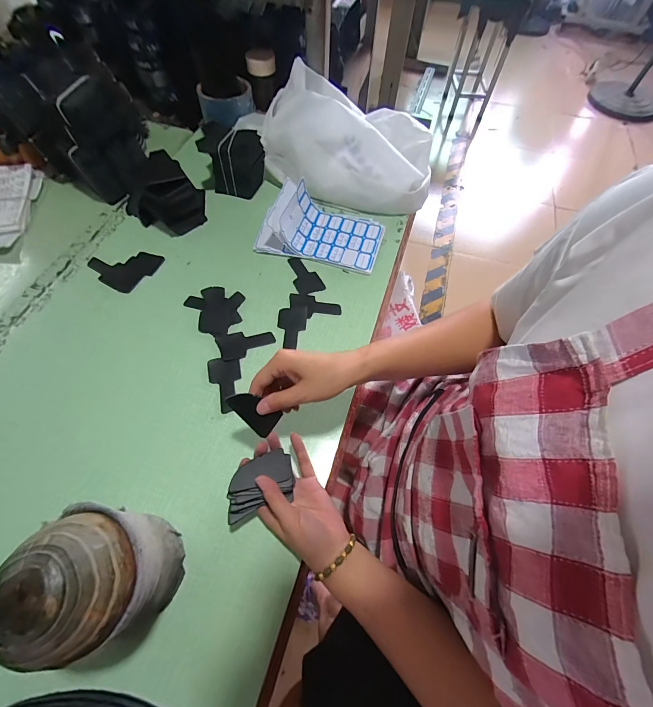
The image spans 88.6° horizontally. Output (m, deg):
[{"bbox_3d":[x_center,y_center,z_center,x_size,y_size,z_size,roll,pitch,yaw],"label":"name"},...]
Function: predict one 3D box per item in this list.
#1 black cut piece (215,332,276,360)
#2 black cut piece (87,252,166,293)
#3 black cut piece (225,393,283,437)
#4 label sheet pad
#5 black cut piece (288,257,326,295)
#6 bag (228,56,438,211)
[{"bbox_3d":[-0.122,-0.016,0.507,0.084,0.004,0.043,-12,64,-9],"label":"black cut piece"},{"bbox_3d":[-0.343,-0.148,0.563,0.110,0.004,0.084,23,64,9],"label":"black cut piece"},{"bbox_3d":[-0.082,0.064,0.379,0.031,0.004,0.061,-43,108,-8],"label":"black cut piece"},{"bbox_3d":[-0.006,-0.230,0.590,0.209,0.066,0.131,12,63,4],"label":"label sheet pad"},{"bbox_3d":[-0.038,-0.135,0.575,0.045,0.005,0.082,-20,65,-13],"label":"black cut piece"},{"bbox_3d":[0.020,-0.420,0.649,0.375,0.135,0.211,11,62,3],"label":"bag"}]

